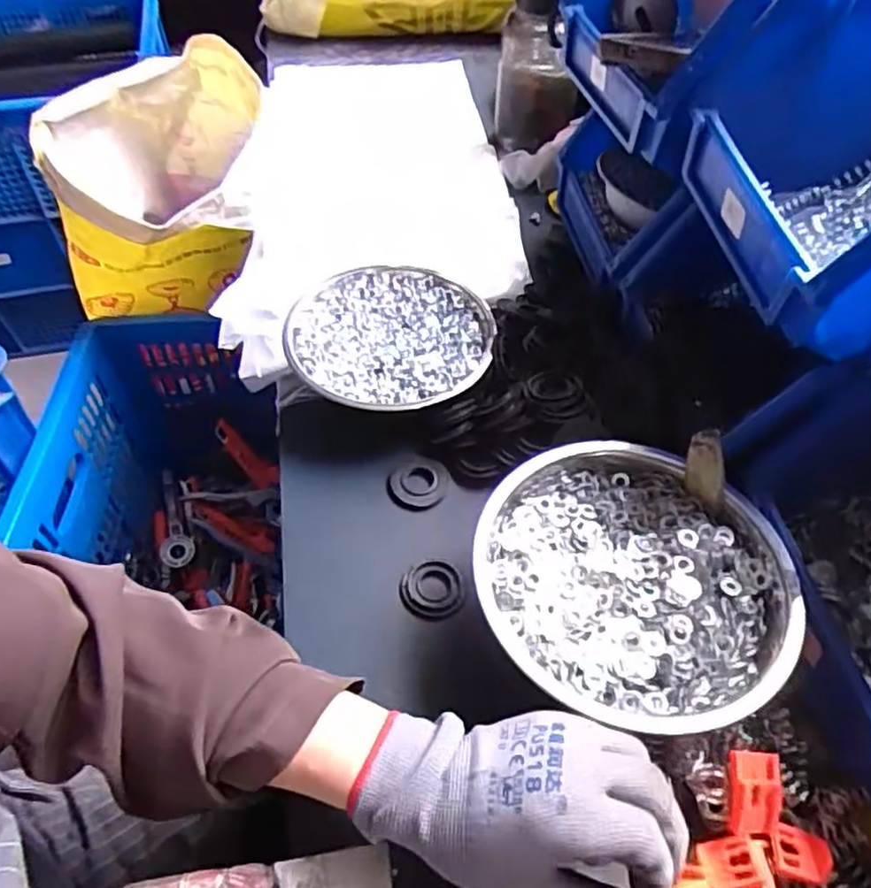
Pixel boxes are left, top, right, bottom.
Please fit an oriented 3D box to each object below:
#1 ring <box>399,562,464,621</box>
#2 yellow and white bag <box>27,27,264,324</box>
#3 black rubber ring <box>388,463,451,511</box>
[{"bbox_3d":[-0.003,0.101,0.476,0.043,0.004,0.042,0,51,0],"label":"ring"},{"bbox_3d":[-0.339,-0.329,0.896,0.237,0.239,0.344,-4,51,-4],"label":"yellow and white bag"},{"bbox_3d":[-0.012,0.031,0.534,0.047,0.004,0.043,0,51,0],"label":"black rubber ring"}]

